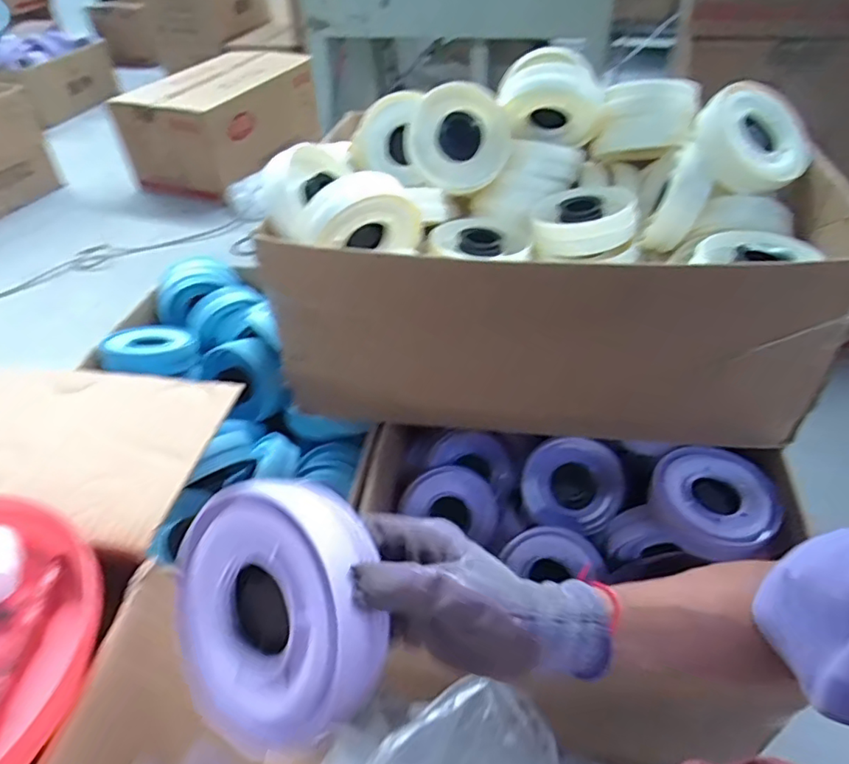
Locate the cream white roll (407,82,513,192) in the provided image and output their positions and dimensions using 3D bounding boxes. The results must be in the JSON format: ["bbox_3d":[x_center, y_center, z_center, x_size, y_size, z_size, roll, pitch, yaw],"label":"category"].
[{"bbox_3d":[0.045,-0.322,0.777,0.132,0.131,0.055,19,12,4],"label":"cream white roll"}]

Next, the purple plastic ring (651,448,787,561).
[{"bbox_3d":[0.332,0.138,0.667,0.130,0.046,0.125,-1,41,1],"label":"purple plastic ring"}]

